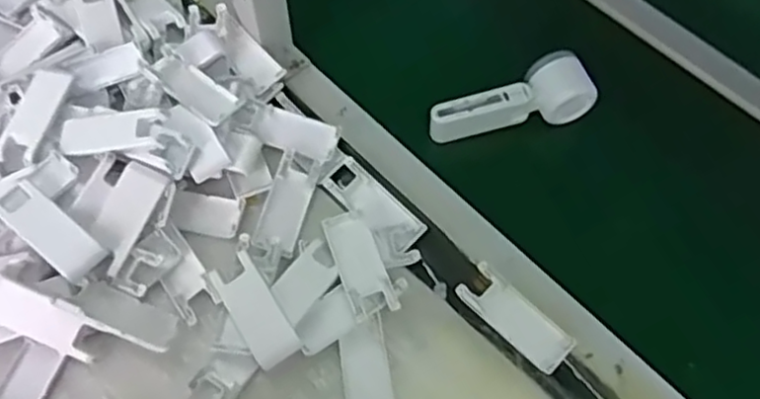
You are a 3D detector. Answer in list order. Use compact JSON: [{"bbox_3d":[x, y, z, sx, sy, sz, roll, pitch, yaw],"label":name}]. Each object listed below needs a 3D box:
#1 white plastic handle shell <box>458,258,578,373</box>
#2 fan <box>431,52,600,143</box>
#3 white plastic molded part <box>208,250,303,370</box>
[{"bbox_3d":[0.117,0.104,0.589,0.104,0.013,0.038,40,69,19],"label":"white plastic handle shell"},{"bbox_3d":[0.128,-0.099,0.681,0.161,0.054,0.053,-14,63,-8],"label":"fan"},{"bbox_3d":[-0.106,0.094,0.573,0.039,0.012,0.099,-30,66,-15],"label":"white plastic molded part"}]

